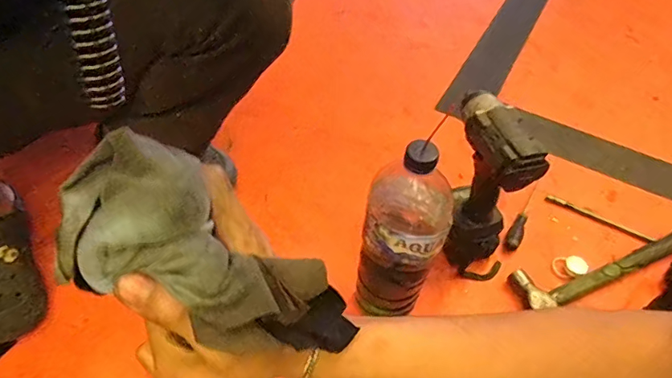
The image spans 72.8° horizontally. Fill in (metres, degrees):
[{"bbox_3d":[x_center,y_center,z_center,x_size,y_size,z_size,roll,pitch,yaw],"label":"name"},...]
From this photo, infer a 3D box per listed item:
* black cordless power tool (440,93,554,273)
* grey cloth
[{"bbox_3d":[0.201,-0.001,0.642,0.079,0.253,0.137,-4,51,-5],"label":"black cordless power tool"},{"bbox_3d":[-0.059,0.041,0.228,0.158,0.047,0.063,36,49,-15],"label":"grey cloth"}]

